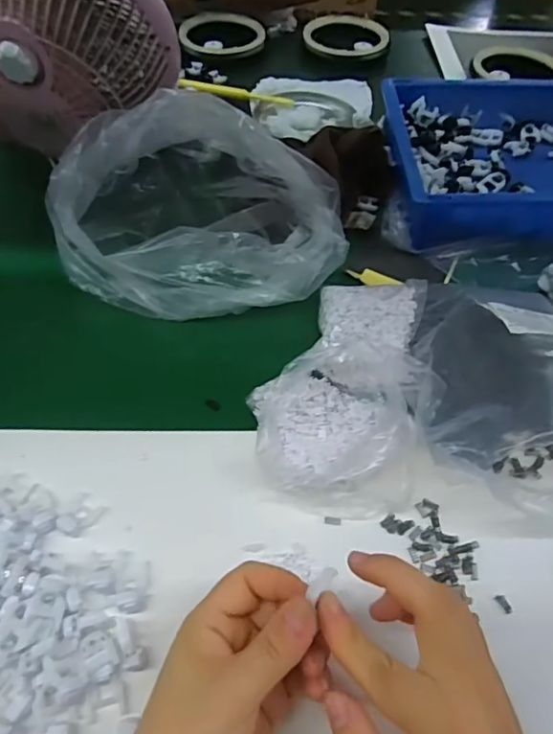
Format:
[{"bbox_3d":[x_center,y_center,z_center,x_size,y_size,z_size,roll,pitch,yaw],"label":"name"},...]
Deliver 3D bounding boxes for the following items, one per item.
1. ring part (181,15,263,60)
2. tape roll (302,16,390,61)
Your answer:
[{"bbox_3d":[-0.080,-0.493,0.790,0.121,0.017,0.126,-5,55,-5],"label":"ring part"},{"bbox_3d":[0.105,-0.491,0.801,0.126,0.022,0.103,27,58,17],"label":"tape roll"}]

